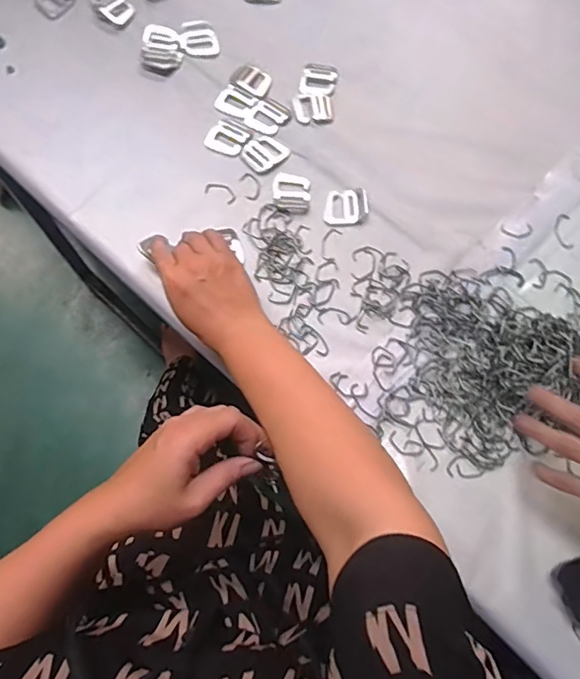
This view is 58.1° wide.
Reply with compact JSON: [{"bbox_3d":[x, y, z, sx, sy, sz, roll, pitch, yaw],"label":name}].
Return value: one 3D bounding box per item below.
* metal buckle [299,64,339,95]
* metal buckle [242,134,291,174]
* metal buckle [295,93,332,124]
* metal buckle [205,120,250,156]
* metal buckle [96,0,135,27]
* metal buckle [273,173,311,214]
[{"bbox_3d":[0.035,-0.304,0.608,0.042,0.008,0.043,10,71,2],"label":"metal buckle"},{"bbox_3d":[-0.029,-0.211,0.587,0.047,0.004,0.041,-35,76,-13],"label":"metal buckle"},{"bbox_3d":[0.027,-0.265,0.598,0.042,0.004,0.040,-1,71,-2],"label":"metal buckle"},{"bbox_3d":[-0.069,-0.223,0.580,0.040,0.004,0.040,32,73,9],"label":"metal buckle"},{"bbox_3d":[-0.212,-0.402,0.631,0.035,0.004,0.053,-40,77,-14],"label":"metal buckle"},{"bbox_3d":[0.002,-0.158,0.561,0.040,0.004,0.046,8,71,1],"label":"metal buckle"}]

